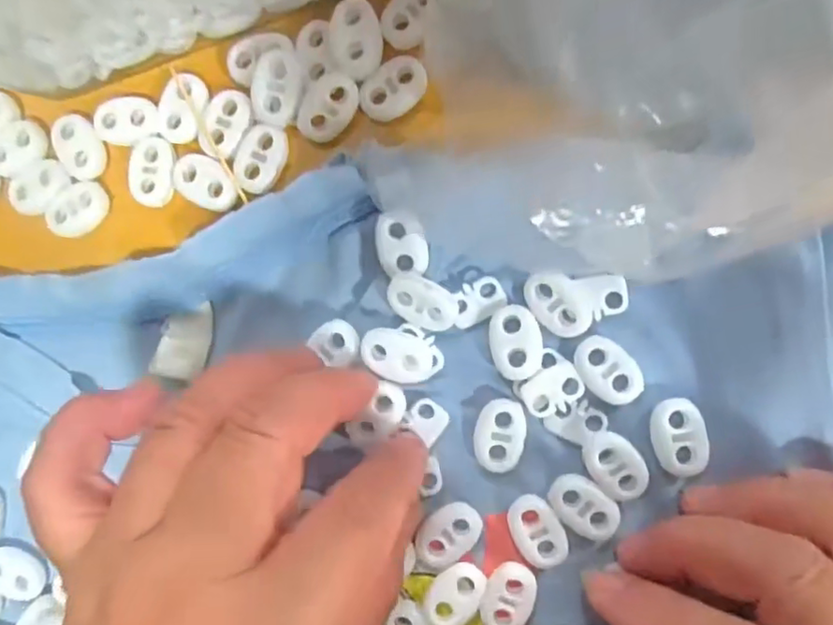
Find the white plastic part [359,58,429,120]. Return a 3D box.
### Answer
[{"bbox_3d":[-0.007,-0.069,0.185,0.022,0.004,0.014,-35,87,6],"label":"white plastic part"}]

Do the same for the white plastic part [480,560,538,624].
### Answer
[{"bbox_3d":[0.028,0.087,0.184,0.015,0.004,0.021,18,93,6],"label":"white plastic part"}]

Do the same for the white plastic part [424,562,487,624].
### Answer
[{"bbox_3d":[0.011,0.088,0.185,0.015,0.004,0.021,37,95,5],"label":"white plastic part"}]

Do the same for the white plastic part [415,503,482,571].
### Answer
[{"bbox_3d":[0.010,0.068,0.187,0.022,0.005,0.015,-38,87,6],"label":"white plastic part"}]

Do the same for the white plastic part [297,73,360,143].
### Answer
[{"bbox_3d":[-0.027,-0.063,0.186,0.014,0.004,0.021,34,95,5],"label":"white plastic part"}]

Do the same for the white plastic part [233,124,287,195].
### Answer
[{"bbox_3d":[-0.050,-0.049,0.193,0.015,0.004,0.021,28,94,6],"label":"white plastic part"}]

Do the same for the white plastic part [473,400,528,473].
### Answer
[{"bbox_3d":[0.025,0.037,0.185,0.015,0.005,0.022,1,93,7],"label":"white plastic part"}]

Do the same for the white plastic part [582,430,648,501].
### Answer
[{"bbox_3d":[0.059,0.045,0.180,0.015,0.006,0.021,-32,88,7],"label":"white plastic part"}]

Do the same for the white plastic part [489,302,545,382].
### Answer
[{"bbox_3d":[0.030,0.009,0.181,0.015,0.006,0.022,-13,91,8],"label":"white plastic part"}]

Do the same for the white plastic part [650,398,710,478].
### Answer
[{"bbox_3d":[0.077,0.036,0.176,0.015,0.005,0.021,-8,92,8],"label":"white plastic part"}]

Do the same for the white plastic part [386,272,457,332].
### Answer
[{"bbox_3d":[0.002,-0.003,0.181,0.022,0.009,0.014,25,95,5],"label":"white plastic part"}]

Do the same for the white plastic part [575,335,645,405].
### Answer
[{"bbox_3d":[0.057,0.017,0.181,0.015,0.004,0.022,-41,87,7],"label":"white plastic part"}]

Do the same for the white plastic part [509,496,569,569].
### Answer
[{"bbox_3d":[0.037,0.066,0.183,0.015,0.005,0.021,-22,88,7],"label":"white plastic part"}]

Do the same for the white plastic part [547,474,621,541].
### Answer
[{"bbox_3d":[0.051,0.058,0.182,0.022,0.004,0.014,45,97,3],"label":"white plastic part"}]

